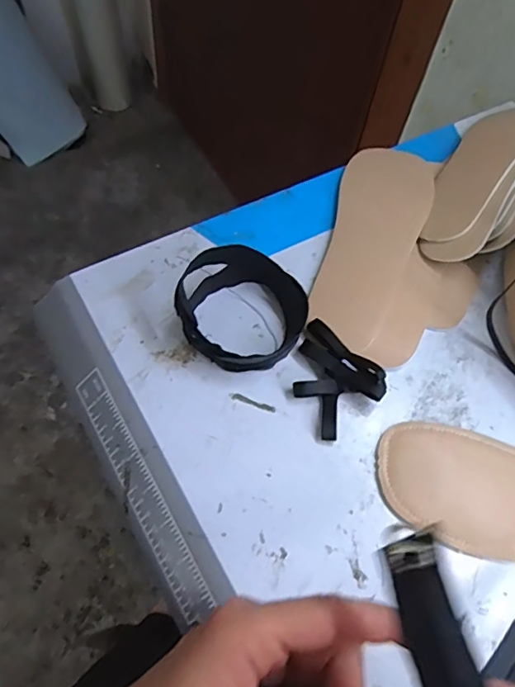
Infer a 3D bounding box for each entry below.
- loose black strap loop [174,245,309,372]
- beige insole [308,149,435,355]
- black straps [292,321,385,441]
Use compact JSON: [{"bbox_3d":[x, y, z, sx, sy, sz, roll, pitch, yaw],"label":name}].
[{"bbox_3d":[-0.010,-0.025,0.386,0.090,0.044,0.084,2,63,-3],"label":"loose black strap loop"},{"bbox_3d":[0.100,-0.091,0.449,0.076,0.010,0.217,14,64,9],"label":"beige insole"},{"bbox_3d":[0.051,0.025,0.380,0.073,0.015,0.066,39,67,15],"label":"black straps"}]

